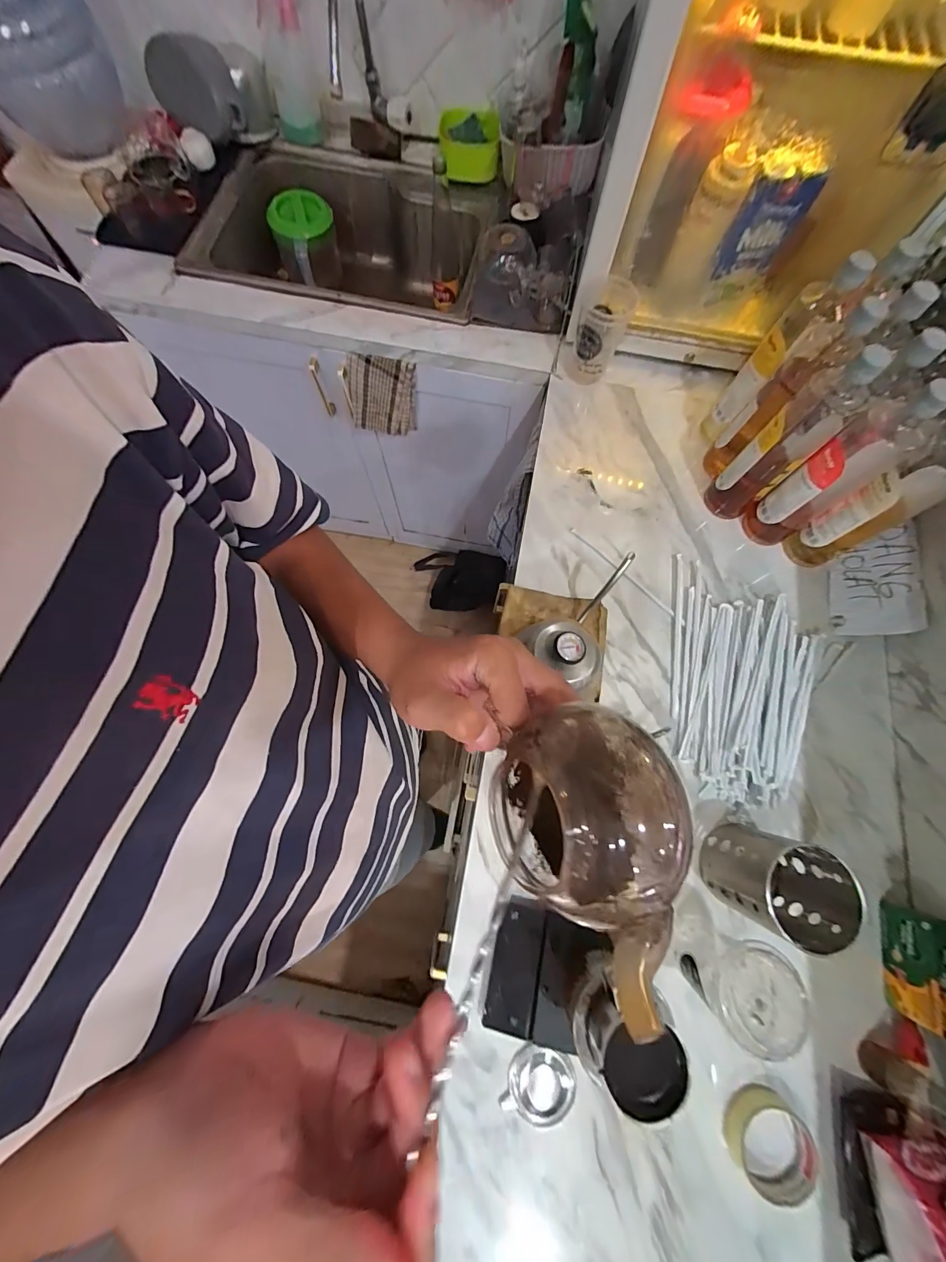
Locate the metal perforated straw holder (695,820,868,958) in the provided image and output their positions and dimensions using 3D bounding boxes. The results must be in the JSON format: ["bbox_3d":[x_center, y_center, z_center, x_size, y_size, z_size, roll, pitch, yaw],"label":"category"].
[{"bbox_3d":[0.346,0.289,0.482,0.104,0.114,0.092,18,74,5],"label":"metal perforated straw holder"}]

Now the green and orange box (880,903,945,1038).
[{"bbox_3d":[0.527,0.392,0.484,0.047,0.063,0.114,9,74,2],"label":"green and orange box"}]

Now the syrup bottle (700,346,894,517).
[{"bbox_3d":[0.425,-0.262,0.566,0.079,0.262,0.073,-43,78,-12],"label":"syrup bottle"}]

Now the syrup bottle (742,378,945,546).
[{"bbox_3d":[0.476,-0.209,0.558,0.069,0.270,0.071,0,73,0],"label":"syrup bottle"}]

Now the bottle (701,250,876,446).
[{"bbox_3d":[0.418,-0.376,0.602,0.056,0.270,0.075,40,77,11],"label":"bottle"}]

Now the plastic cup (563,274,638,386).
[{"bbox_3d":[0.210,-0.496,0.698,0.088,0.123,0.091,0,74,-1],"label":"plastic cup"}]

